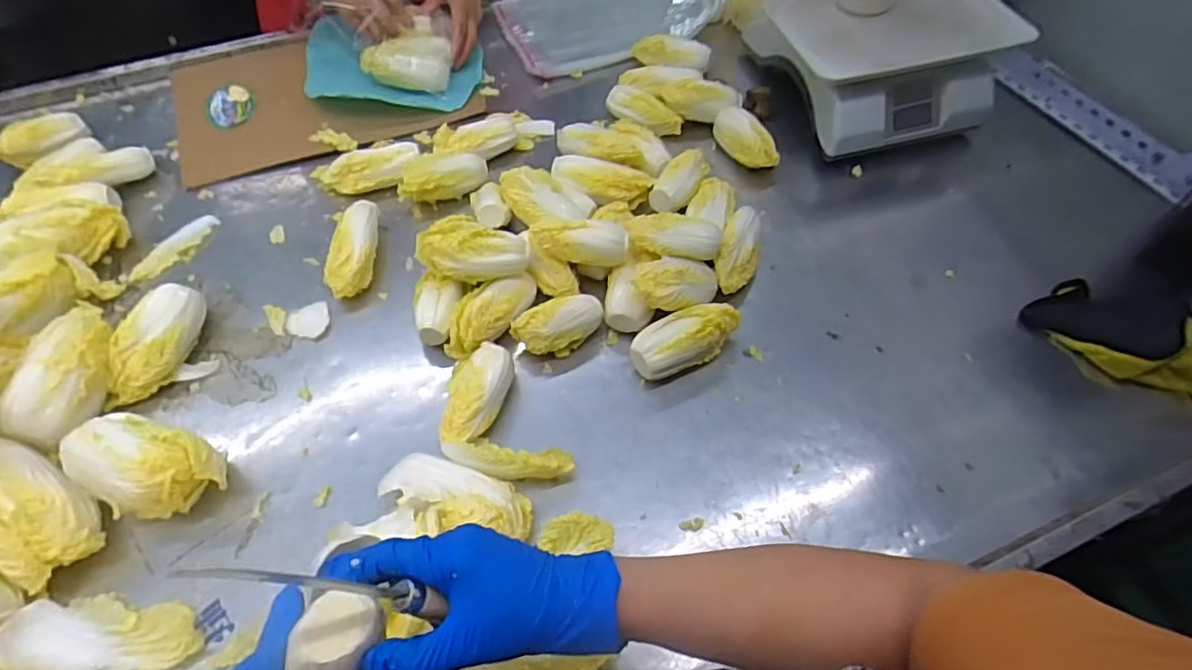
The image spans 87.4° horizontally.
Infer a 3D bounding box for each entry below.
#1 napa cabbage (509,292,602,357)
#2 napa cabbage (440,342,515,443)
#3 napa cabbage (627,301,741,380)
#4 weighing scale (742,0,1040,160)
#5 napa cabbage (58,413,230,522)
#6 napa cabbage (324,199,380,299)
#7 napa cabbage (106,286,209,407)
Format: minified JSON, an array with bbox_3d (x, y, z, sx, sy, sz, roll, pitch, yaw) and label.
[{"bbox_3d":[-0.040,-0.012,0.672,0.096,0.046,0.050,-28,61,-17],"label":"napa cabbage"},{"bbox_3d":[-0.118,0.062,0.628,0.060,0.042,0.103,2,57,1],"label":"napa cabbage"},{"bbox_3d":[0.093,0.003,0.655,0.116,0.057,0.054,-23,60,-15],"label":"napa cabbage"},{"bbox_3d":[0.387,-0.397,0.854,0.289,0.109,0.268,-13,57,-8],"label":"weighing scale"},{"bbox_3d":[-0.411,0.126,0.571,0.136,0.072,0.080,14,58,9],"label":"napa cabbage"},{"bbox_3d":[-0.285,-0.099,0.737,0.054,0.047,0.130,3,57,2],"label":"napa cabbage"},{"bbox_3d":[-0.467,0.012,0.661,0.060,0.051,0.136,15,71,11],"label":"napa cabbage"}]

